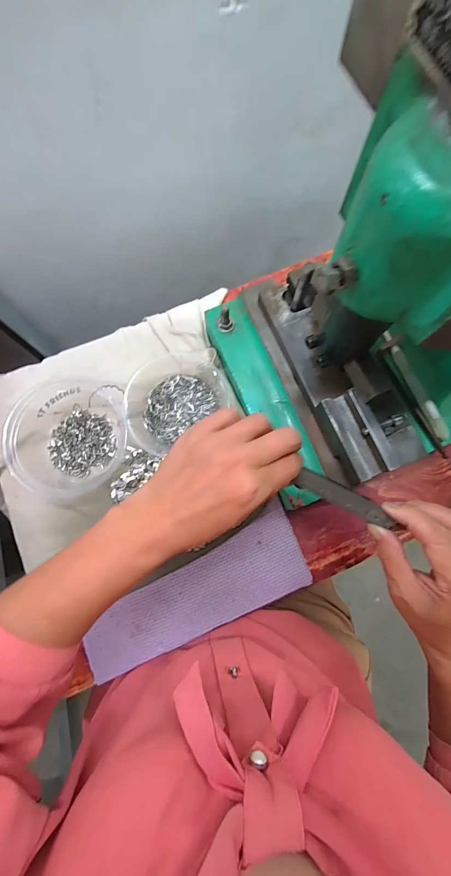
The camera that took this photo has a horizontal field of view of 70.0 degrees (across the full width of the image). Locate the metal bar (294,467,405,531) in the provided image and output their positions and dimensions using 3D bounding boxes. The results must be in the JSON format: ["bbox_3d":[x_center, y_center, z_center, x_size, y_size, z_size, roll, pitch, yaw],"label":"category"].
[{"bbox_3d":[0.099,0.050,0.257,0.086,0.007,0.016,27,81,5],"label":"metal bar"}]

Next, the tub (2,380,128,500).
[{"bbox_3d":[-0.184,-0.005,0.394,0.138,0.051,0.155,5,80,1],"label":"tub"}]

